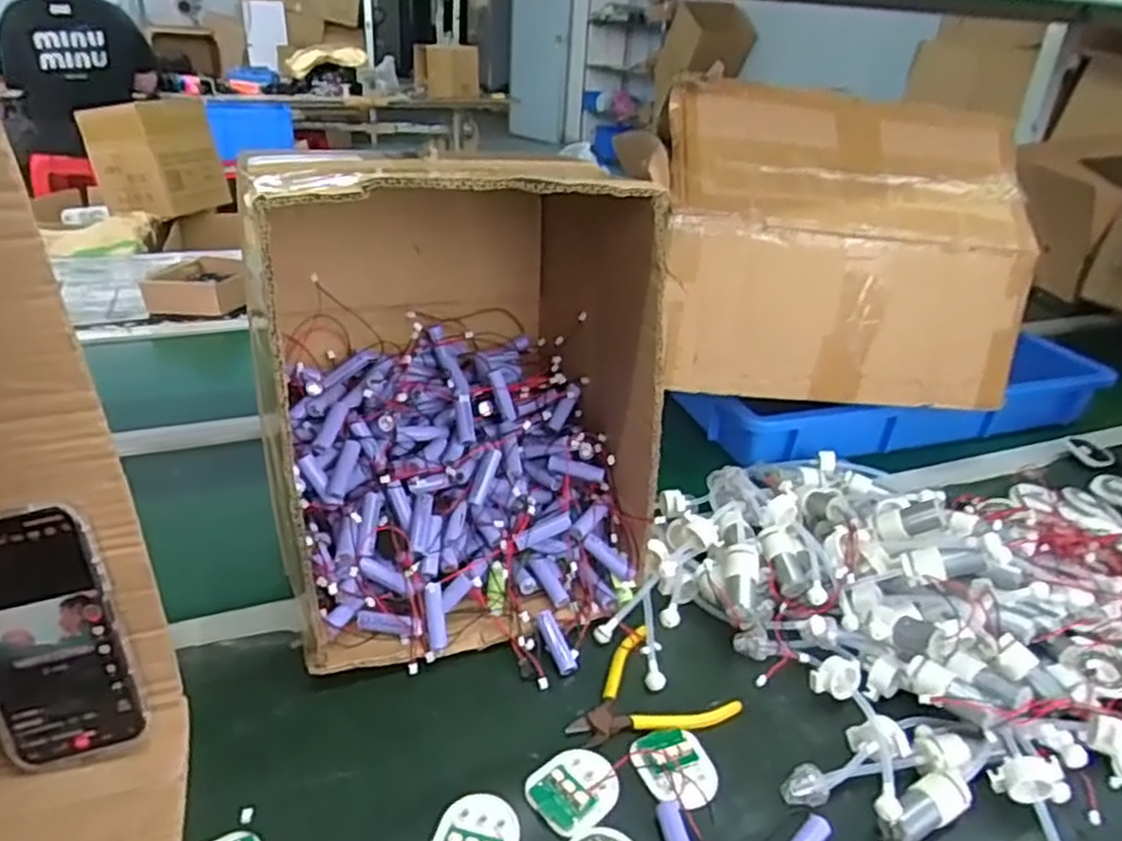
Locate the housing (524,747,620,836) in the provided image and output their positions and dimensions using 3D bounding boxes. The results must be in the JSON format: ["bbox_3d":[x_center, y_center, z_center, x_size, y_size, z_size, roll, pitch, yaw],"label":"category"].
[{"bbox_3d":[0.009,0.239,0.495,0.059,0.008,0.054,-18,35,-35],"label":"housing"}]

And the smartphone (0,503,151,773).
[{"bbox_3d":[-0.317,0.135,0.467,0.079,0.168,0.013,-10,15,-14],"label":"smartphone"}]

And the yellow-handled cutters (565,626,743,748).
[{"bbox_3d":[0.061,0.207,0.556,0.105,0.014,0.099,-22,38,-40],"label":"yellow-handled cutters"}]

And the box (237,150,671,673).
[{"bbox_3d":[-0.096,-0.037,0.646,0.283,0.354,0.308,-6,30,-18],"label":"box"}]

